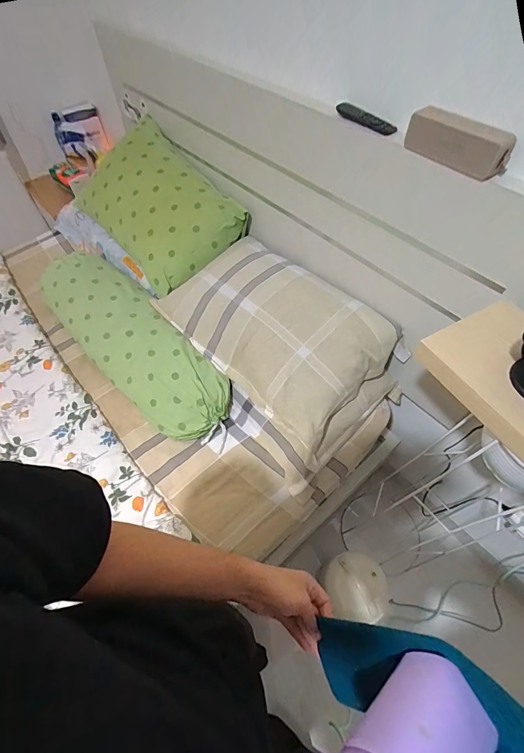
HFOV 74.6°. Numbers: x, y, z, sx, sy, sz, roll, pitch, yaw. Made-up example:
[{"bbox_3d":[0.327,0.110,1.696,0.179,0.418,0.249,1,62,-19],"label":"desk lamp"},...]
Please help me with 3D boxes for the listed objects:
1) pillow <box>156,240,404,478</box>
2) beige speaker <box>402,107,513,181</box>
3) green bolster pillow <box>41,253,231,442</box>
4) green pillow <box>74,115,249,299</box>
[{"bbox_3d":[0.036,-0.123,0.947,0.352,0.189,0.618,-38,63,-21],"label":"pillow"},{"bbox_3d":[0.313,-0.376,0.557,0.047,0.064,0.161,-36,63,-20],"label":"beige speaker"},{"bbox_3d":[-0.407,-0.120,1.040,0.237,0.130,0.763,-37,63,-21],"label":"green bolster pillow"},{"bbox_3d":[-0.345,-0.553,1.104,0.314,0.268,0.512,-33,62,-19],"label":"green pillow"}]

